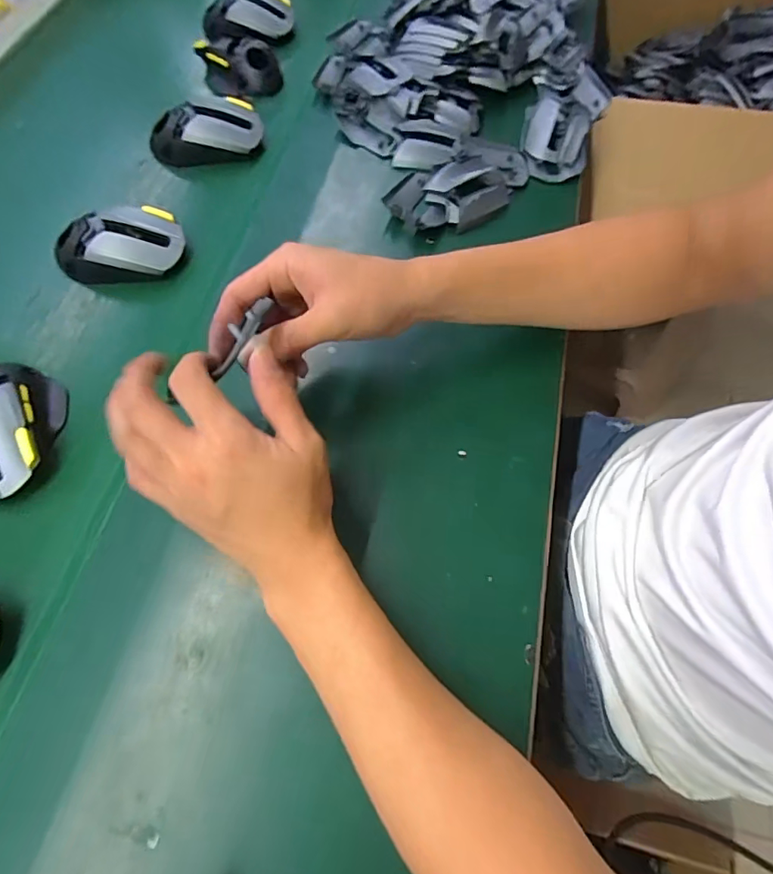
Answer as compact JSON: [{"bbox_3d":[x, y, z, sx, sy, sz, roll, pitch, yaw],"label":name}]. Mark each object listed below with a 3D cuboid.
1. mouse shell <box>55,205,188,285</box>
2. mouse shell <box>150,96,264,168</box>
[{"bbox_3d":[-0.238,-0.169,0.431,0.105,0.034,0.059,-12,66,-5],"label":"mouse shell"},{"bbox_3d":[-0.189,-0.316,0.501,0.114,0.034,0.062,-9,65,-3],"label":"mouse shell"}]

